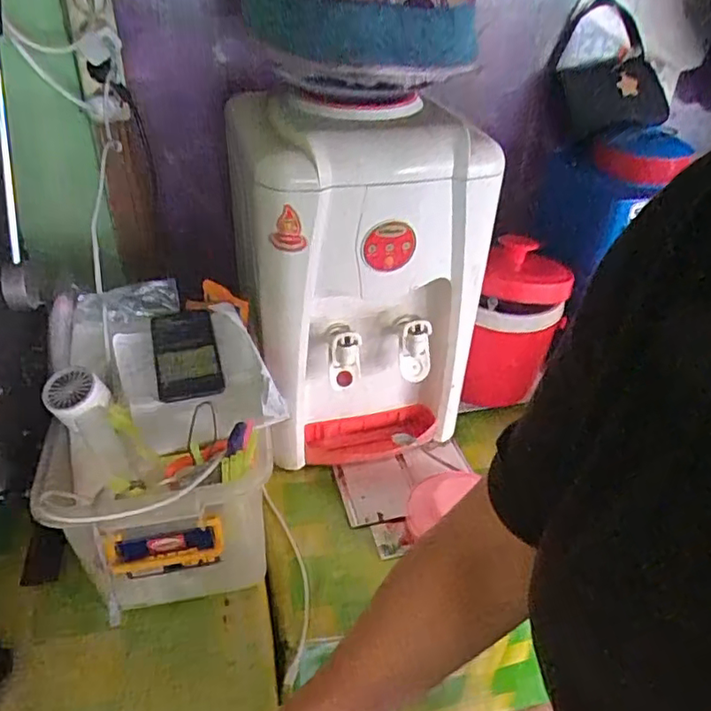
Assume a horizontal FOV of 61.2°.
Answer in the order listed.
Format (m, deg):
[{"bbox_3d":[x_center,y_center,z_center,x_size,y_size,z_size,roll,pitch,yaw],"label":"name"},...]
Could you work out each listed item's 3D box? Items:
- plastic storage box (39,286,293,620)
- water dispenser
[{"bbox_3d":[-0.223,0.106,0.731,0.249,0.247,0.327,-10,36,-15],"label":"plastic storage box"},{"bbox_3d":[-0.021,-0.134,0.938,0.310,0.515,0.363,-9,36,-15],"label":"water dispenser"}]

